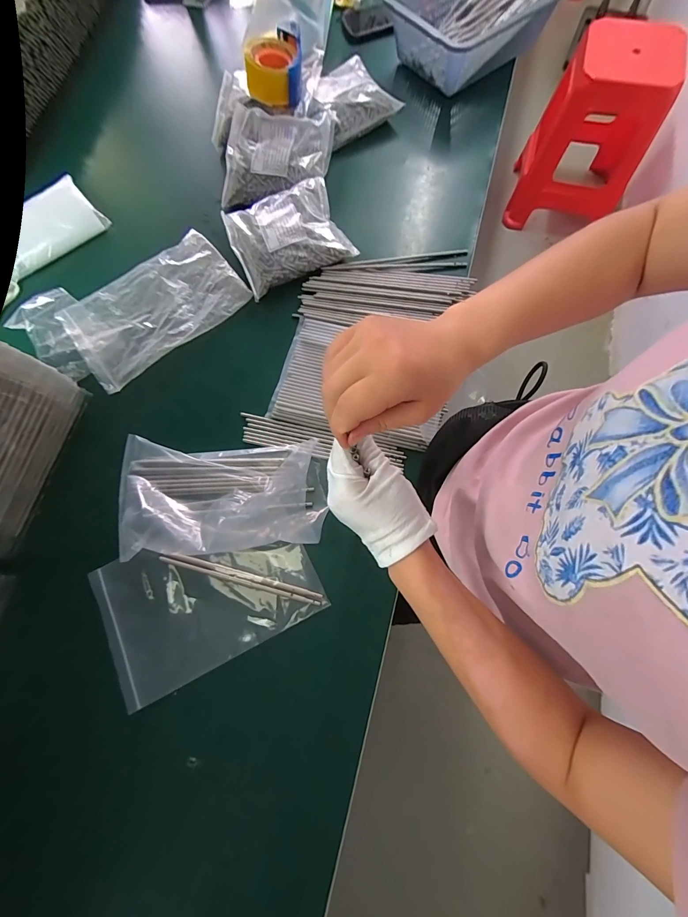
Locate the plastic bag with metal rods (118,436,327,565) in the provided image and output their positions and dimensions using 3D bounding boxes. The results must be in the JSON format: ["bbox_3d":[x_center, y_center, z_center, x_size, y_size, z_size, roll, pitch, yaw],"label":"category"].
[{"bbox_3d":[-0.185,0.046,0.518,0.290,0.039,0.176,-5,75,1],"label":"plastic bag with metal rods"}]

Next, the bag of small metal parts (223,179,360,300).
[{"bbox_3d":[-0.099,-0.394,0.613,0.193,0.036,0.176,-22,75,-4],"label":"bag of small metal parts"}]

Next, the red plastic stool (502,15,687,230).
[{"bbox_3d":[0.887,-1.185,1.280,0.381,0.504,0.386,8,75,4],"label":"red plastic stool"}]

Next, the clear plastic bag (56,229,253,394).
[{"bbox_3d":[-0.324,-0.265,0.611,0.283,0.022,0.180,-38,77,-8],"label":"clear plastic bag"}]

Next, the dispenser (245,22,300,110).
[{"bbox_3d":[-0.127,-0.718,0.647,0.101,0.052,0.103,-3,75,1],"label":"dispenser"}]

